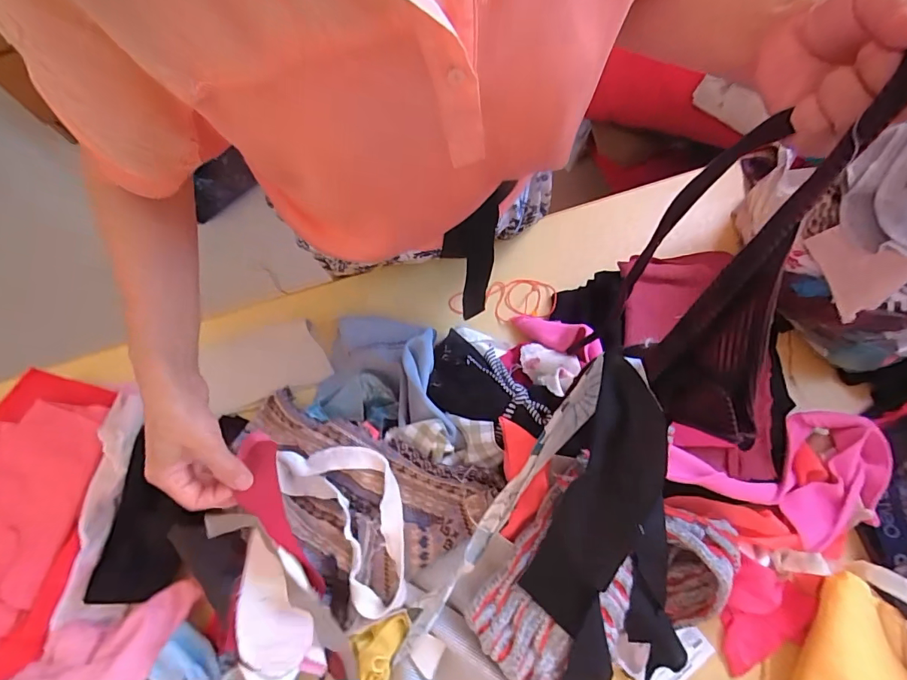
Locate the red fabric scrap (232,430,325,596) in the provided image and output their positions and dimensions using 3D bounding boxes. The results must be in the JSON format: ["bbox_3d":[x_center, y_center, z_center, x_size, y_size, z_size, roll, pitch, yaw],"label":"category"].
[{"bbox_3d":[-0.166,0.176,0.433,0.028,0.049,0.173,-19,97,-4],"label":"red fabric scrap"}]

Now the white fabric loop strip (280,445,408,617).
[{"bbox_3d":[-0.107,0.191,0.506,0.114,0.051,0.206,-39,77,-10],"label":"white fabric loop strip"}]

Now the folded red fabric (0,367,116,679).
[{"bbox_3d":[-0.535,0.216,0.542,0.215,0.028,0.341,16,75,6],"label":"folded red fabric"}]

